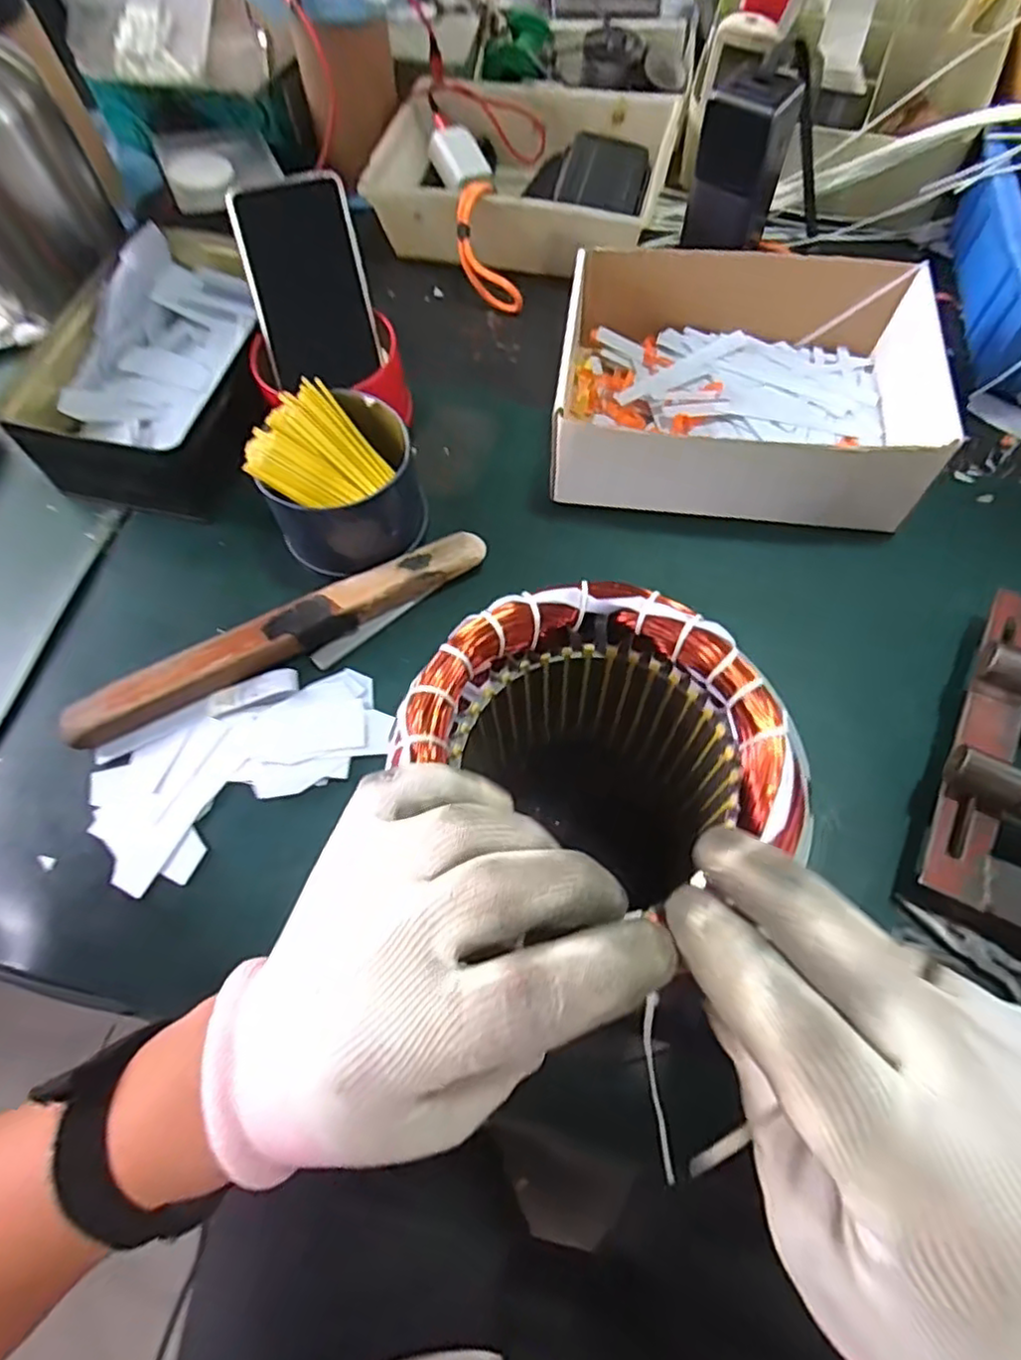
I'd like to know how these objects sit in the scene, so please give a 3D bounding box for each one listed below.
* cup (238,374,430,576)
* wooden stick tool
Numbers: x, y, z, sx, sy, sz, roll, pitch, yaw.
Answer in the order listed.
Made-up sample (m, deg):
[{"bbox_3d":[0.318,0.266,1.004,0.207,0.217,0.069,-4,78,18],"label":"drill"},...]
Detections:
[{"bbox_3d":[-0.108,-0.129,0.445,0.094,0.080,0.095,-1,67,3],"label":"cup"},{"bbox_3d":[-0.143,-0.031,0.428,0.272,0.027,0.032,-25,68,-7],"label":"wooden stick tool"}]

